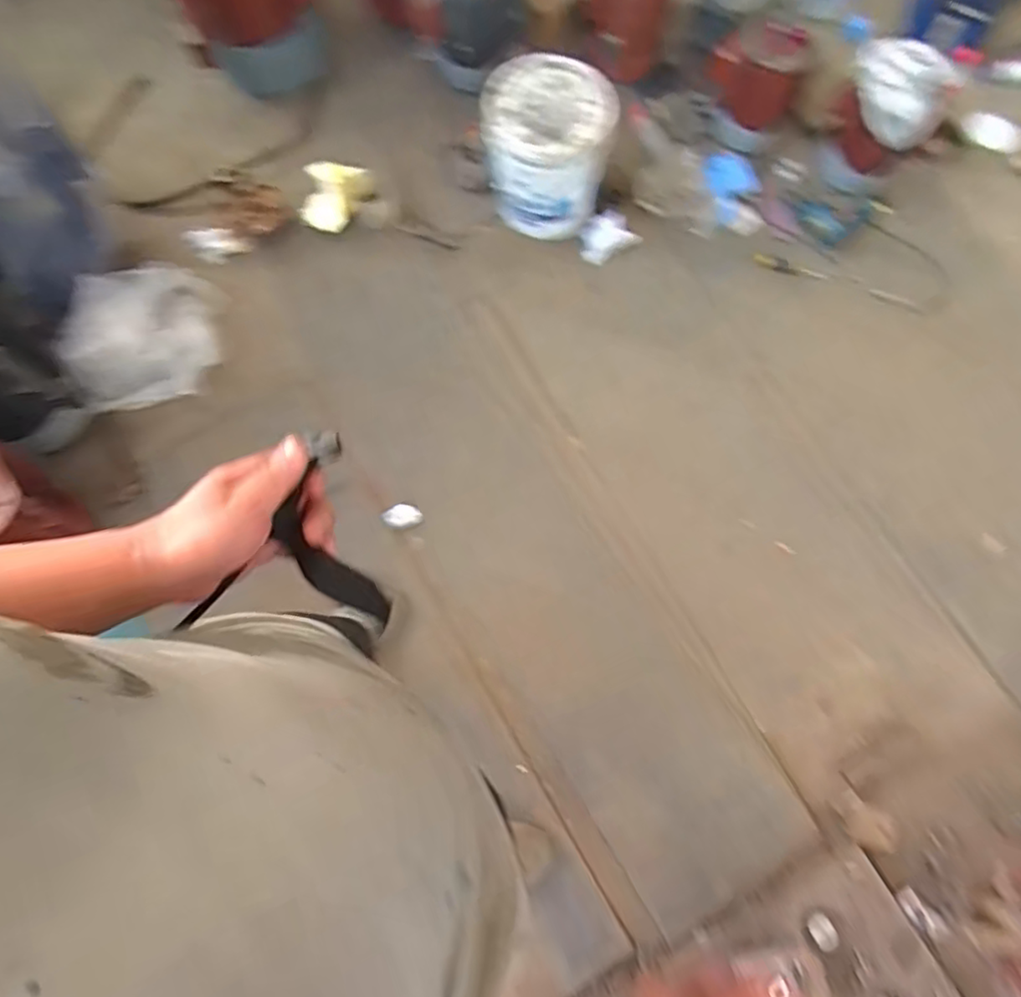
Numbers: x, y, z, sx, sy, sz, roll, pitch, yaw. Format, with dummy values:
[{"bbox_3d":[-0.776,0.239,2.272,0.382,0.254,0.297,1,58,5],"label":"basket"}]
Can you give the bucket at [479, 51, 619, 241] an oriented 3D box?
[{"bbox_3d":[0.092,-0.904,1.719,0.299,0.334,0.325,5,74,2],"label":"bucket"}]

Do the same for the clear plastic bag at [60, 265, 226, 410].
[{"bbox_3d":[-0.932,-0.439,1.641,0.360,0.141,0.401,-5,74,-1],"label":"clear plastic bag"}]

